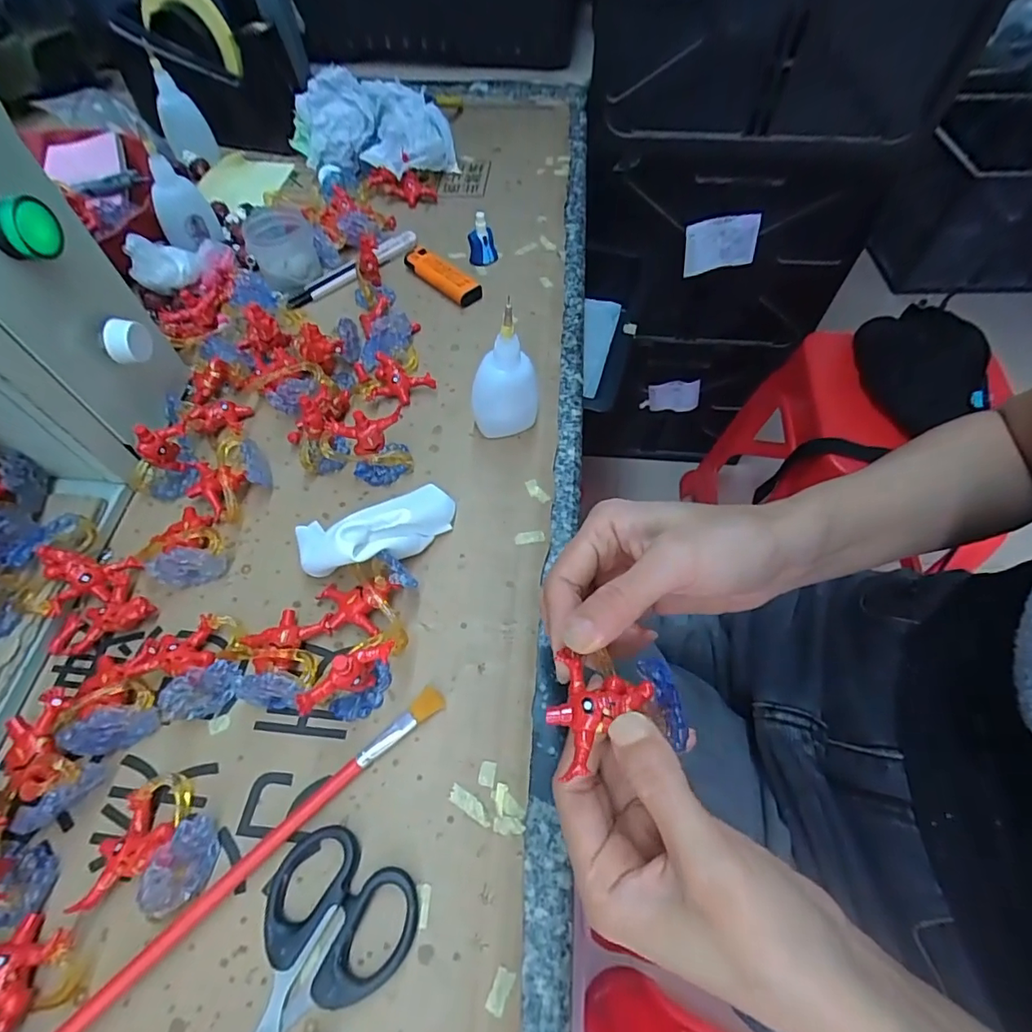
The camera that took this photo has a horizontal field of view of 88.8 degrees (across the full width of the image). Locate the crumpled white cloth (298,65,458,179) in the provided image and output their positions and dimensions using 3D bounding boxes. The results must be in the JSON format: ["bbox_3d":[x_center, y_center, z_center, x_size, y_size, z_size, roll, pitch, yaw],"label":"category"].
[{"bbox_3d":[-0.149,-0.390,0.522,0.166,0.066,0.089,19,61,9],"label":"crumpled white cloth"}]

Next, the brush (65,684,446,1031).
[{"bbox_3d":[-0.133,0.172,0.231,0.013,0.008,0.260,41,67,21],"label":"brush"}]

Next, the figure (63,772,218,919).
[{"bbox_3d":[-0.165,0.146,0.237,0.053,0.030,0.052,0,59,0],"label":"figure"}]

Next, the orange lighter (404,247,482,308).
[{"bbox_3d":[-0.062,-0.205,0.445,0.020,0.017,0.081,-40,67,-21],"label":"orange lighter"}]

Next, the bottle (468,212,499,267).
[{"bbox_3d":[-0.028,-0.238,0.452,0.024,0.040,0.016,2,59,1],"label":"bottle"}]

